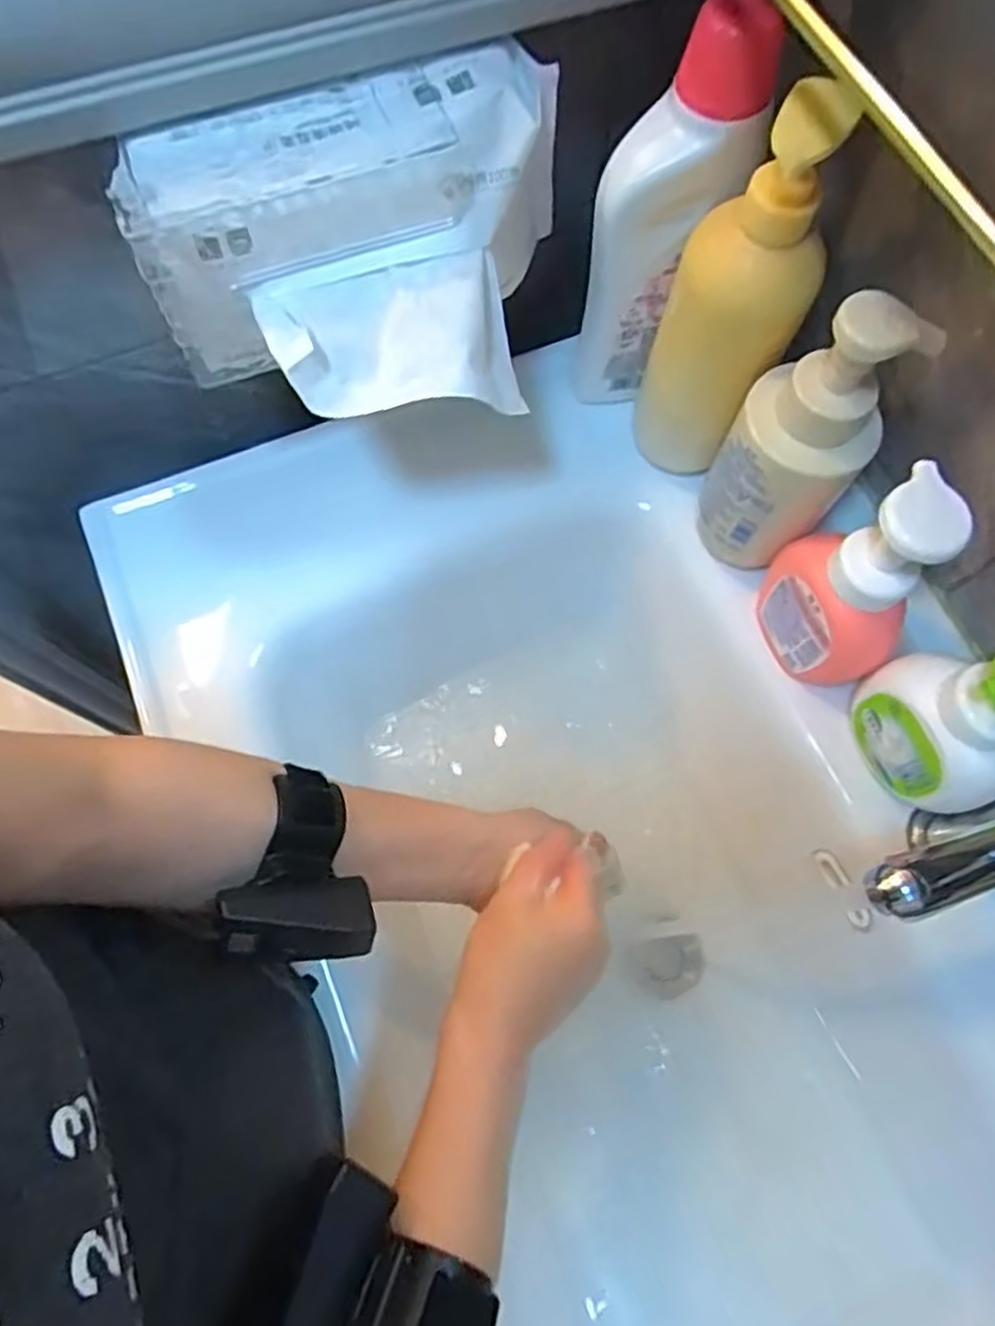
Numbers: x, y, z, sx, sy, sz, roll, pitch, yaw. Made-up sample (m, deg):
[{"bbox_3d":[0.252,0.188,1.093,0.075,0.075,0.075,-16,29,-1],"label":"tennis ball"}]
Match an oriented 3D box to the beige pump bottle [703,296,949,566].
[{"bbox_3d":[0.172,-0.123,0.439,0.071,0.182,0.058,30,74,9],"label":"beige pump bottle"}]

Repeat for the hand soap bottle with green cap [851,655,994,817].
[{"bbox_3d":[0.257,0.033,0.419,0.052,0.117,0.088,-22,73,-8],"label":"hand soap bottle with green cap"}]

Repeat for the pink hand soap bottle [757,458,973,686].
[{"bbox_3d":[0.207,-0.044,0.435,0.051,0.148,0.082,-27,74,-9],"label":"pink hand soap bottle"}]

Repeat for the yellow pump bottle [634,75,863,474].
[{"bbox_3d":[0.131,-0.197,0.433,0.071,0.215,0.069,0,72,-1],"label":"yellow pump bottle"}]

